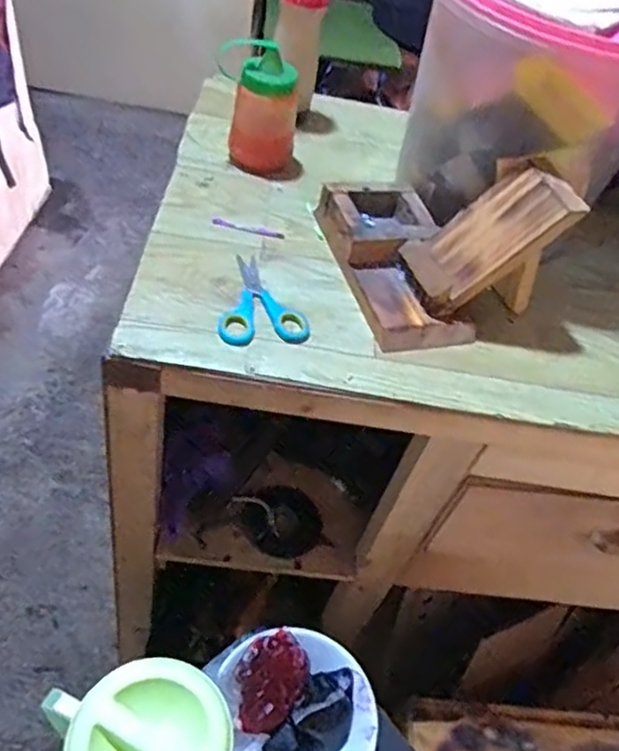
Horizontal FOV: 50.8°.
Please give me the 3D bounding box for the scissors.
[{"bbox_3d":[-0.045,-0.072,0.589,0.077,0.008,0.110,-2,50,-14],"label":"scissors"}]

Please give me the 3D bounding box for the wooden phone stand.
[{"bbox_3d":[0.122,-0.144,0.616,0.166,0.124,0.198,-8,51,-20],"label":"wooden phone stand"}]

